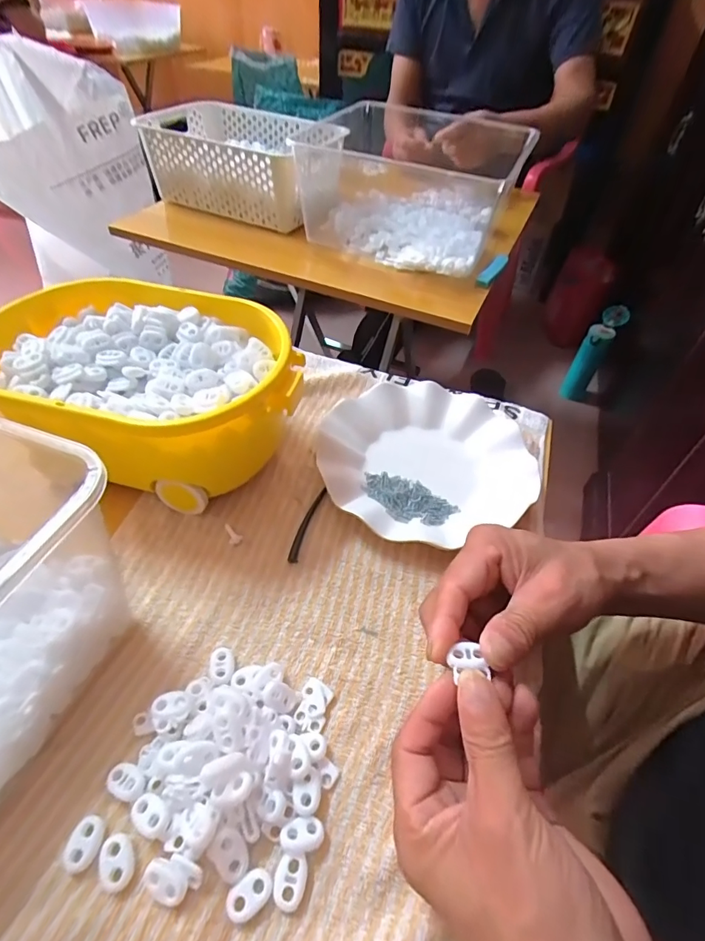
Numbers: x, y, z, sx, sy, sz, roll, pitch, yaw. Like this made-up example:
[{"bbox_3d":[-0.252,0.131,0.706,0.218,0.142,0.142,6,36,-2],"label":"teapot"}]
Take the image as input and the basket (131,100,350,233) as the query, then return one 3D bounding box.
[{"bbox_3d":[-0.181,-0.516,0.775,0.304,0.118,0.204,22,51,15],"label":"basket"}]

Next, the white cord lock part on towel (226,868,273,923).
[{"bbox_3d":[-0.049,0.204,0.219,0.022,0.005,0.014,-35,58,-27],"label":"white cord lock part on towel"}]

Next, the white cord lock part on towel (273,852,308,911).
[{"bbox_3d":[-0.031,0.201,0.224,0.016,0.006,0.021,12,50,10],"label":"white cord lock part on towel"}]

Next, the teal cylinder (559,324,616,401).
[{"bbox_3d":[0.632,-0.287,1.235,0.067,0.215,0.058,26,52,18],"label":"teal cylinder"}]

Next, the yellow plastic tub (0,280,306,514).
[{"bbox_3d":[-0.165,-0.061,0.381,0.253,0.109,0.167,8,49,6],"label":"yellow plastic tub"}]

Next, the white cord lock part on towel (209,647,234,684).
[{"bbox_3d":[-0.082,0.124,0.289,0.014,0.007,0.022,-7,49,-7],"label":"white cord lock part on towel"}]

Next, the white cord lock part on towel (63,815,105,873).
[{"bbox_3d":[-0.134,0.188,0.230,0.014,0.007,0.022,13,50,11],"label":"white cord lock part on towel"}]

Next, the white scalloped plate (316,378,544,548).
[{"bbox_3d":[0.063,-0.014,0.402,0.181,0.024,0.168,0,49,-1],"label":"white scalloped plate"}]

